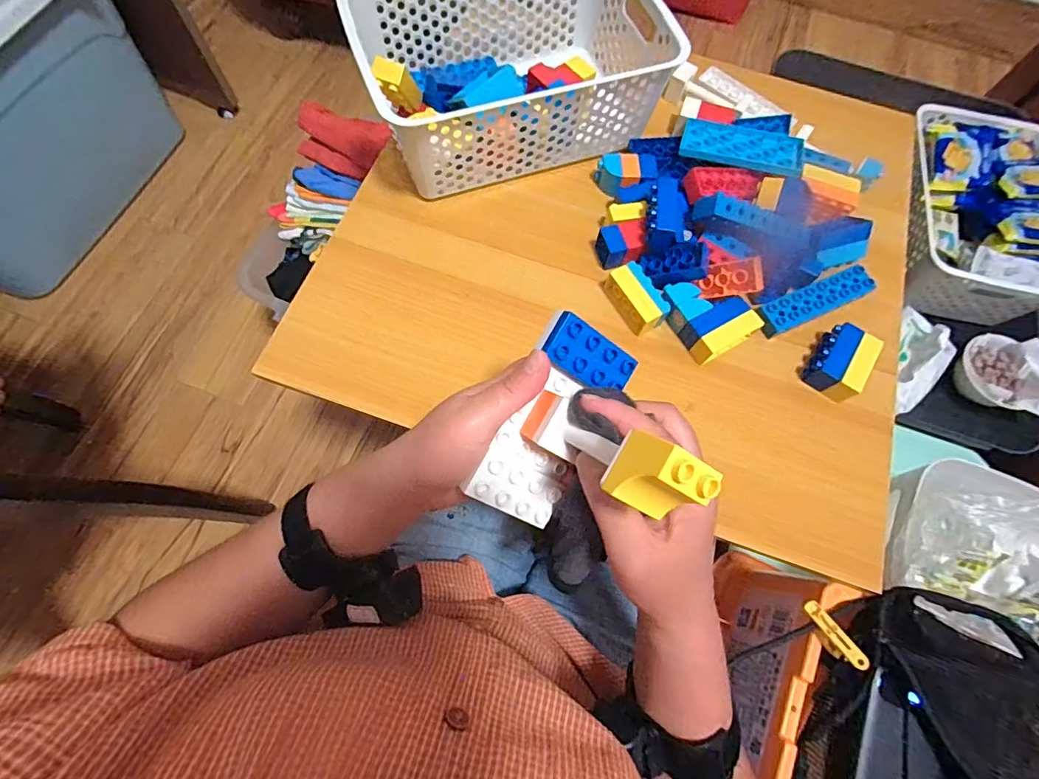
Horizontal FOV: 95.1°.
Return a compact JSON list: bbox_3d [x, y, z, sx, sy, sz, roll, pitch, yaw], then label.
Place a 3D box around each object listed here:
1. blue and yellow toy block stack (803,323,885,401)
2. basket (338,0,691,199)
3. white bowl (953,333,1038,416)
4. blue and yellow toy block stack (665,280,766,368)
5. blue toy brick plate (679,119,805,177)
[{"bbox_3d":[0.309,-0.027,0.455,0.045,0.028,0.068,37,73,10],"label":"blue and yellow toy block stack"},{"bbox_3d":[-0.008,-0.344,0.512,0.294,0.105,0.198,-18,72,-8],"label":"basket"},{"bbox_3d":[0.659,-0.021,0.653,0.112,0.056,0.107,12,71,2],"label":"white bowl"},{"bbox_3d":[0.182,-0.073,0.464,0.065,0.030,0.077,-28,74,-11],"label":"blue and yellow toy block stack"},{"bbox_3d":[0.246,-0.269,0.523,0.128,0.016,0.068,19,71,4],"label":"blue toy brick plate"}]

